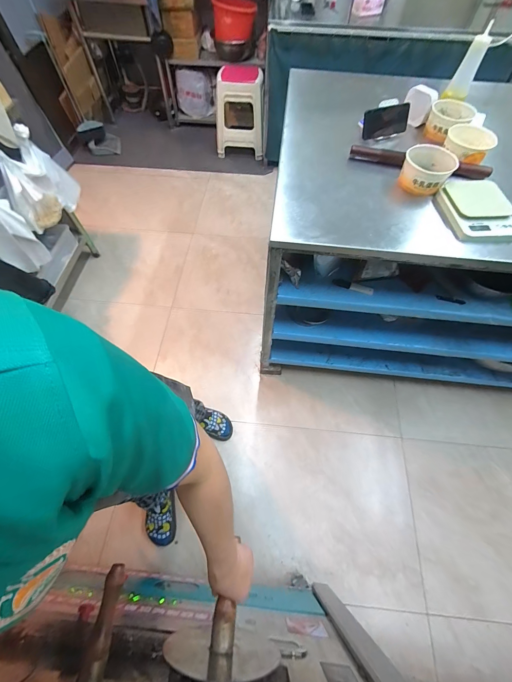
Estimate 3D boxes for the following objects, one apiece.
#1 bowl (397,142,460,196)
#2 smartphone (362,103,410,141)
[{"bbox_3d":[0.474,-0.474,0.795,0.128,0.071,0.153,26,64,13],"label":"bowl"},{"bbox_3d":[0.406,-0.687,0.892,0.168,0.075,0.015,-17,47,-10],"label":"smartphone"}]

